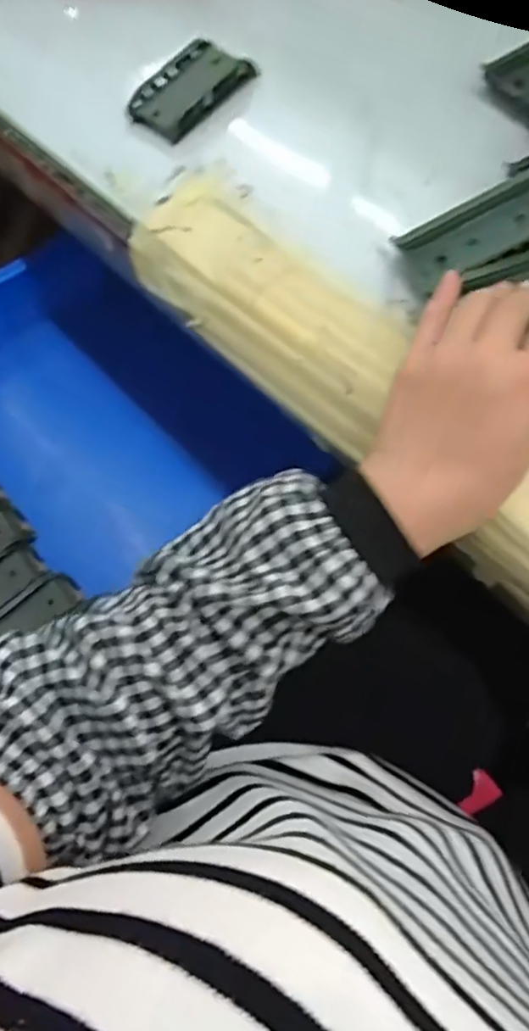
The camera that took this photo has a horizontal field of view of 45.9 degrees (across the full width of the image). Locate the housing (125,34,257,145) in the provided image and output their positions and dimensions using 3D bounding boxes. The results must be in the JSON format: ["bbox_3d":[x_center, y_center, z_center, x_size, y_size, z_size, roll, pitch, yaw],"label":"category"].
[{"bbox_3d":[-0.051,-0.305,0.446,0.048,0.014,0.087,37,72,14],"label":"housing"}]

